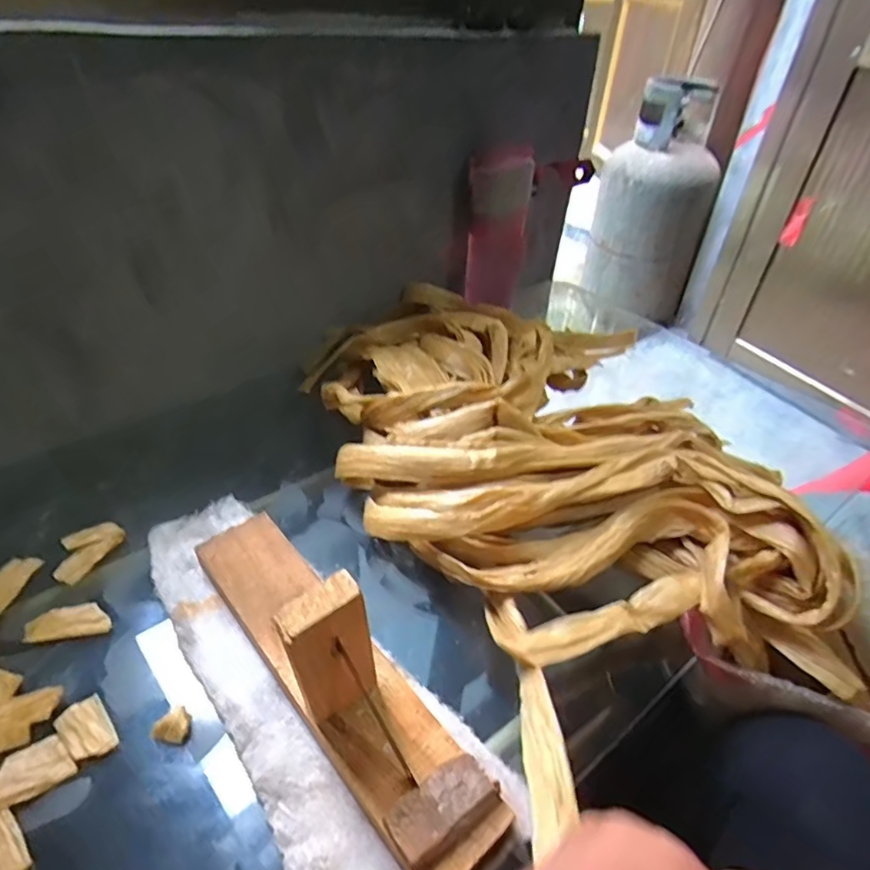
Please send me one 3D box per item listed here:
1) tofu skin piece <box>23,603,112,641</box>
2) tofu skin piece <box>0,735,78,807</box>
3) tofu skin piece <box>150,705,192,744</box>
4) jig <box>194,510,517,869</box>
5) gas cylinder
[{"bbox_3d":[-0.254,0.129,0.388,0.052,0.004,0.023,-5,41,-10],"label":"tofu skin piece"},{"bbox_3d":[-0.227,0.189,0.316,0.035,0.004,0.026,-18,60,-35],"label":"tofu skin piece"},{"bbox_3d":[-0.159,0.177,0.338,0.018,0.007,0.021,34,49,31],"label":"tofu skin piece"},{"bbox_3d":[-0.065,0.114,0.332,0.063,0.117,0.277,-28,50,-33],"label":"jig"},{"bbox_3d":[0.598,-0.608,1.532,0.268,0.584,0.259,-7,41,-13],"label":"gas cylinder"}]

